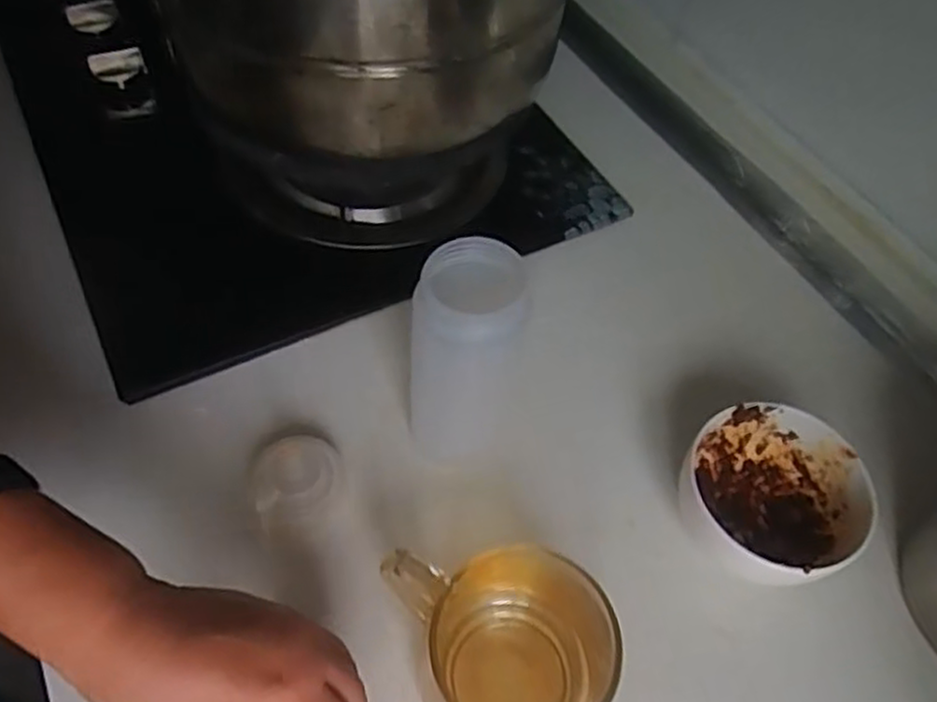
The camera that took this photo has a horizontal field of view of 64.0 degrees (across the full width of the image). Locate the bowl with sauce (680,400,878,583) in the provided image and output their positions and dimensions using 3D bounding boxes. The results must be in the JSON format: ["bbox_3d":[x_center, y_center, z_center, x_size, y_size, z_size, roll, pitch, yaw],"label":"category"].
[{"bbox_3d":[0.184,0.087,0.450,0.088,0.055,0.094,2,55,-3],"label":"bowl with sauce"}]

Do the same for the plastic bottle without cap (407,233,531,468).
[{"bbox_3d":[0.000,0.009,0.423,0.061,0.168,0.056,2,55,-3],"label":"plastic bottle without cap"}]

